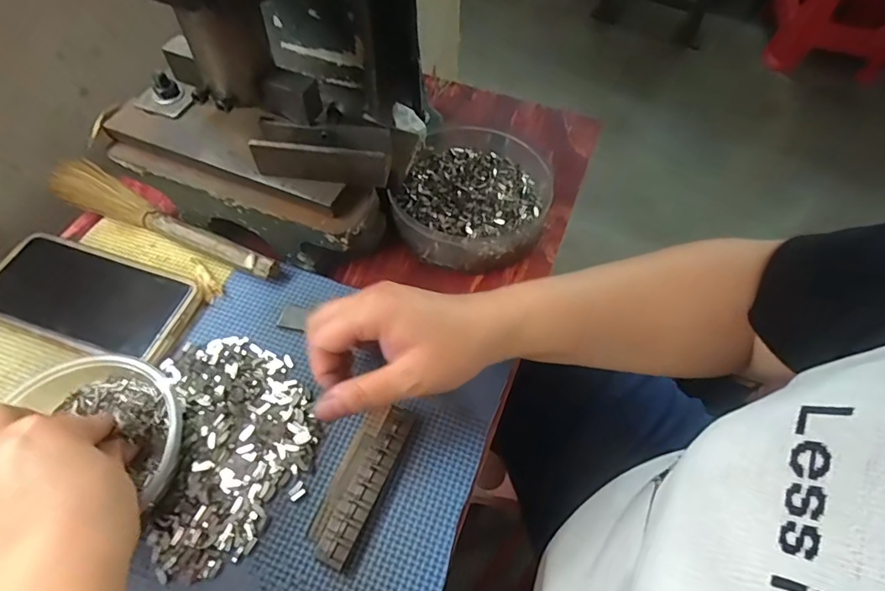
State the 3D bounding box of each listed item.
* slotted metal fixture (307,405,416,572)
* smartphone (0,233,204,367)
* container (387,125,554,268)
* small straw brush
[{"bbox_3d":[-0.052,0.114,0.317,0.032,0.011,0.099,21,59,11],"label":"slotted metal fixture"},{"bbox_3d":[-0.264,0.000,0.373,0.154,0.008,0.074,17,58,8],"label":"smartphone"},{"bbox_3d":[0.029,-0.092,0.436,0.128,0.035,0.152,16,58,8],"label":"container"},{"bbox_3d":[-0.232,-0.066,0.414,0.226,0.019,0.037,23,59,12],"label":"small straw brush"}]

